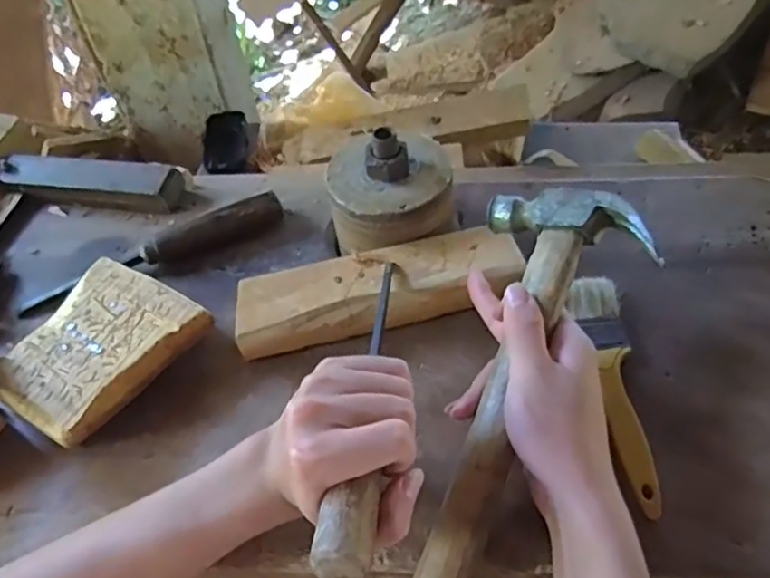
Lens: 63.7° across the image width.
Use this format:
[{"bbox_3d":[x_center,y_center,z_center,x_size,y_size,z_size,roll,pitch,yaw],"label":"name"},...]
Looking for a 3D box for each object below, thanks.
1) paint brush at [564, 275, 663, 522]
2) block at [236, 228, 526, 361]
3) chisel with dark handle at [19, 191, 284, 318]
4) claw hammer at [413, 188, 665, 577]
[{"bbox_3d":[0.158,0.063,0.426,0.038,0.010,0.178,-3,51,2],"label":"paint brush"},{"bbox_3d":[-0.005,-0.001,0.475,0.210,0.033,0.059,-11,52,-4],"label":"block"},{"bbox_3d":[-0.201,-0.033,0.540,0.230,0.032,0.023,-22,53,-13],"label":"chisel with dark handle"},{"bbox_3d":[0.077,0.060,0.380,0.099,0.039,0.274,18,75,17],"label":"claw hammer"}]

